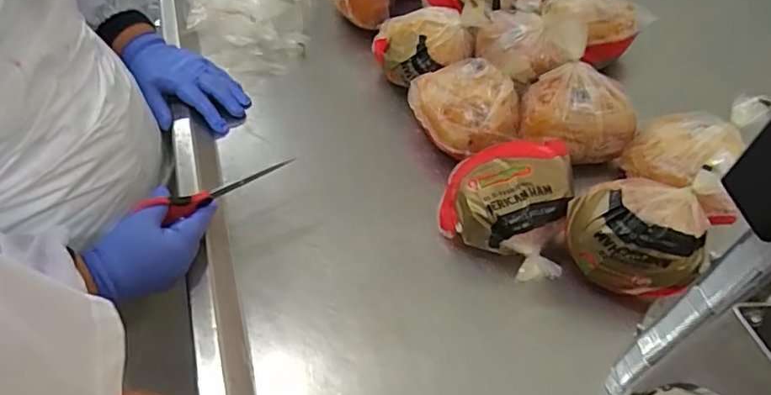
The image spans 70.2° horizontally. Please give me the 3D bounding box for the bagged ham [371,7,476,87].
[{"bbox_3d":[0.052,-0.212,0.786,0.127,0.097,0.099,-9,54,-8],"label":"bagged ham"}]

